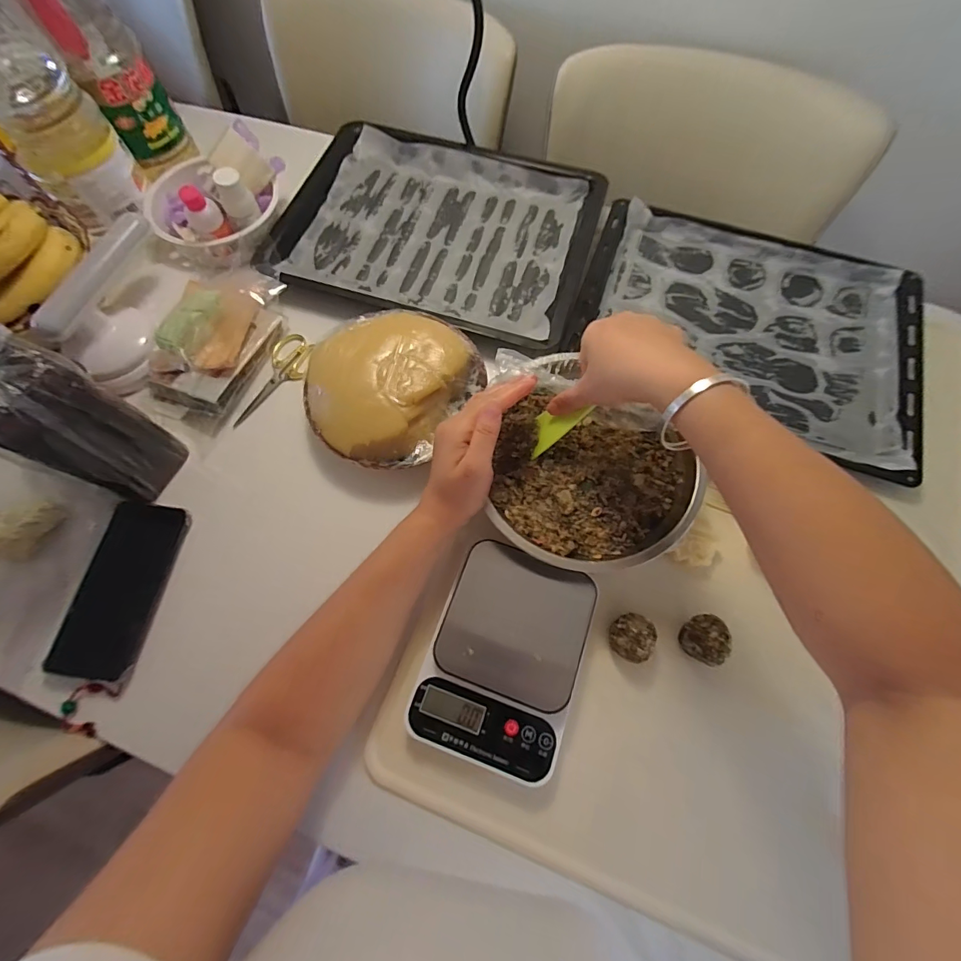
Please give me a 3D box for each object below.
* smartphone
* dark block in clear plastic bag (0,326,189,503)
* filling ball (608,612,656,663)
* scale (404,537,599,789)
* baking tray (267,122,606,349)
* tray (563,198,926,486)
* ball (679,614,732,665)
[{"bbox_3d":[-0.349,0.104,0.420,0.082,0.015,0.163,8,70,2],"label":"smartphone"},{"bbox_3d":[-0.352,-0.042,0.380,0.060,0.168,0.080,25,72,8],"label":"dark block in clear plastic bag"},{"bbox_3d":[0.136,0.142,0.391,0.034,0.038,0.040,18,71,6],"label":"filling ball"},{"bbox_3d":[0.022,0.155,0.385,0.127,0.034,0.176,20,71,6],"label":"scale"},{"bbox_3d":[-0.052,-0.333,0.572,0.384,0.035,0.307,16,71,5],"label":"baking tray"},{"bbox_3d":[0.333,-0.203,0.534,0.401,0.023,0.299,22,71,7],"label":"tray"},{"bbox_3d":[0.202,0.143,0.390,0.034,0.038,0.038,42,75,13],"label":"ball"}]

